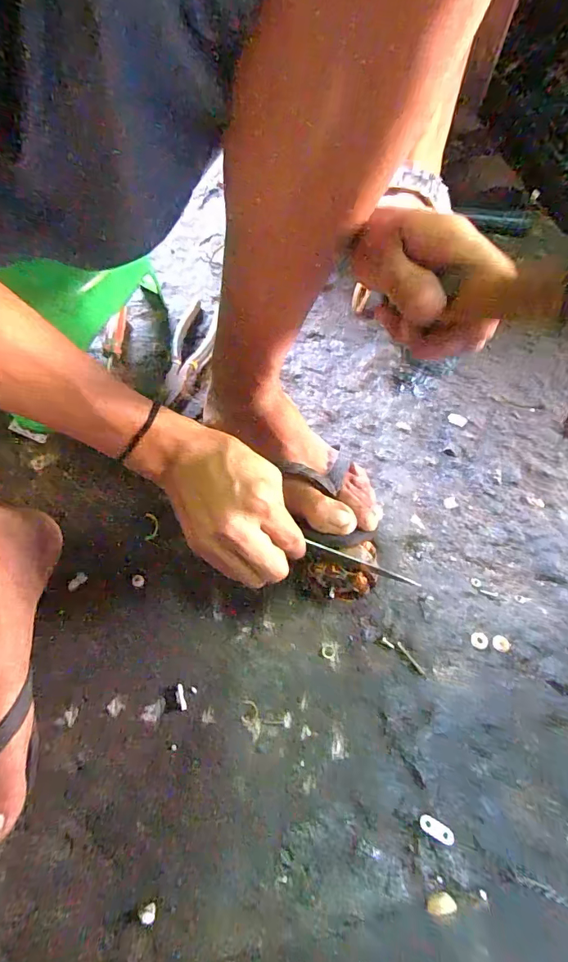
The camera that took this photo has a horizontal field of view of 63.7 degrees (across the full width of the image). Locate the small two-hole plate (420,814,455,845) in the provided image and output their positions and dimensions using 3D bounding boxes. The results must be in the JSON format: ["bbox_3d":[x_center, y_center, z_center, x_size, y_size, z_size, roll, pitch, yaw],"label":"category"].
[{"bbox_3d":[0.115,0.262,0.343,0.025,0.004,0.012,28,62,13],"label":"small two-hole plate"}]

